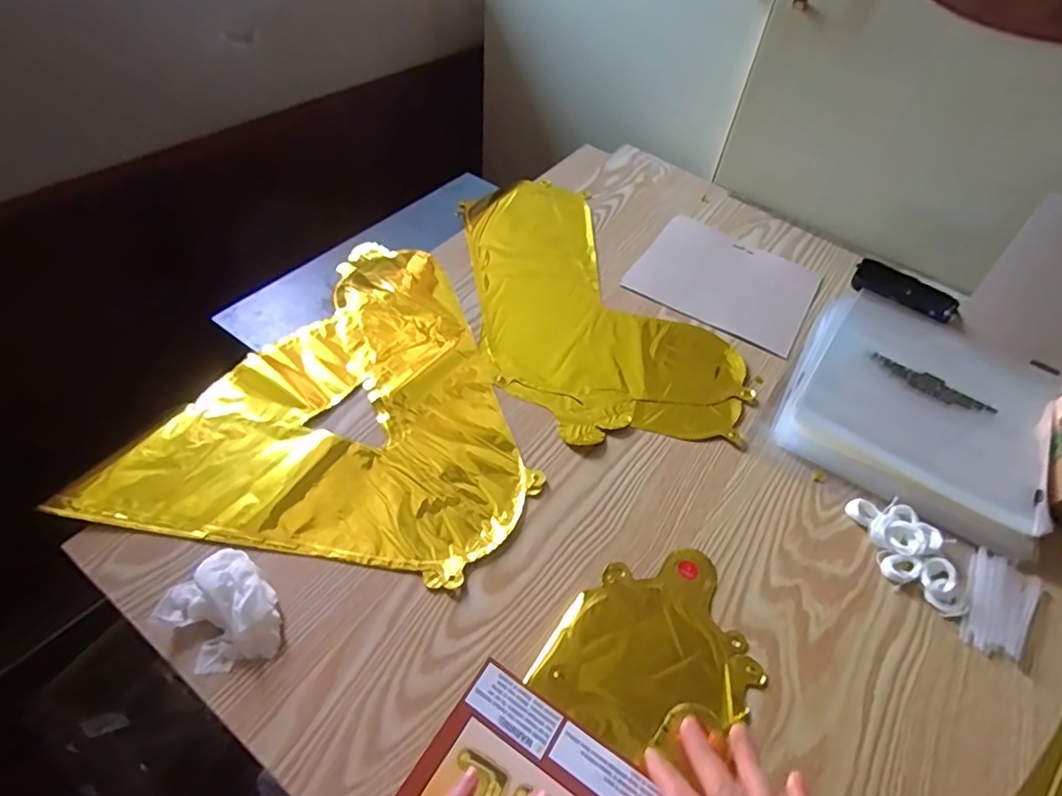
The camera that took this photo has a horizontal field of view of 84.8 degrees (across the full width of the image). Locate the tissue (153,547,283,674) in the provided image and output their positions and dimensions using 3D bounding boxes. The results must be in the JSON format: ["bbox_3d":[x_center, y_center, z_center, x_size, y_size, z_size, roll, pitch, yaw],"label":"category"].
[{"bbox_3d":[-0.199,0.138,0.376,0.075,0.027,0.059,39,57,24],"label":"tissue"}]

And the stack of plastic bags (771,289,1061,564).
[{"bbox_3d":[0.372,-0.004,0.555,0.214,0.032,0.256,29,53,18],"label":"stack of plastic bags"}]

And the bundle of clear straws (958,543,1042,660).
[{"bbox_3d":[0.354,0.158,0.440,0.046,0.007,0.085,34,55,21],"label":"bundle of clear straws"}]

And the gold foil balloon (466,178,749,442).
[{"bbox_3d":[0.049,-0.120,0.633,0.225,0.009,0.420,-10,52,-14],"label":"gold foil balloon"}]

